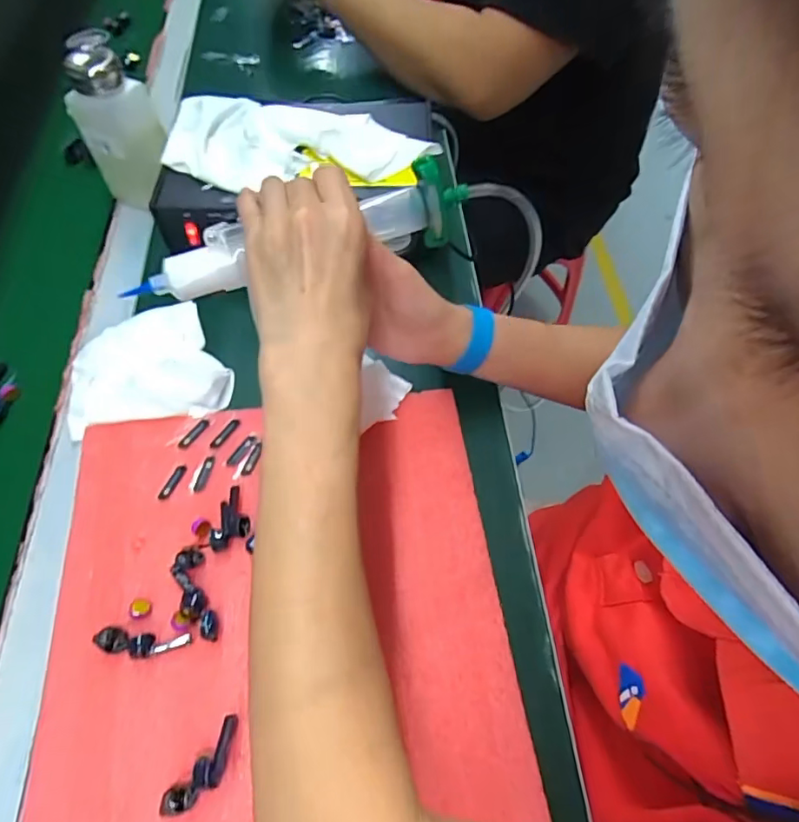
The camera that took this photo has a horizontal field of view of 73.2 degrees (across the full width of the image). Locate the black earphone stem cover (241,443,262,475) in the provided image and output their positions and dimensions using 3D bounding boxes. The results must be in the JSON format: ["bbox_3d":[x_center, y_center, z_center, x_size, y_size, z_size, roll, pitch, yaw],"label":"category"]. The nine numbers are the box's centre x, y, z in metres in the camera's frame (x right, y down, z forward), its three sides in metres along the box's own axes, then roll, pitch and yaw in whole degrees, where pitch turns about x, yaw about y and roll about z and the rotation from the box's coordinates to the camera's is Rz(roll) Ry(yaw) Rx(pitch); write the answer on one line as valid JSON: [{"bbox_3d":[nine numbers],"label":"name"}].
[{"bbox_3d":[-0.103,0.034,0.378,0.007,0.004,0.026,16,60,10],"label":"black earphone stem cover"}]

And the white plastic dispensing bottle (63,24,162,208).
[{"bbox_3d":[-0.253,-0.258,0.487,0.067,0.121,0.073,-26,62,-15],"label":"white plastic dispensing bottle"}]

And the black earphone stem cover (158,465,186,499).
[{"bbox_3d":[-0.156,0.048,0.369,0.008,0.004,0.026,20,61,12],"label":"black earphone stem cover"}]

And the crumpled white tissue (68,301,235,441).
[{"bbox_3d":[-0.195,-0.029,0.402,0.114,0.032,0.094,-26,62,-15],"label":"crumpled white tissue"}]

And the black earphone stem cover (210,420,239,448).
[{"bbox_3d":[-0.126,0.016,0.389,0.007,0.004,0.027,31,64,18],"label":"black earphone stem cover"}]

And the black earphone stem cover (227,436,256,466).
[{"bbox_3d":[-0.112,0.028,0.380,0.008,0.004,0.026,30,63,17],"label":"black earphone stem cover"}]

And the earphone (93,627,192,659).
[{"bbox_3d":[-0.149,0.133,0.308,0.052,0.009,0.014,4,59,2],"label":"earphone"}]

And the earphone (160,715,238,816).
[{"bbox_3d":[-0.101,0.186,0.278,0.020,0.016,0.051,33,64,18],"label":"earphone"}]

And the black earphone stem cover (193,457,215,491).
[{"bbox_3d":[-0.135,0.042,0.370,0.008,0.004,0.026,11,59,7],"label":"black earphone stem cover"}]

